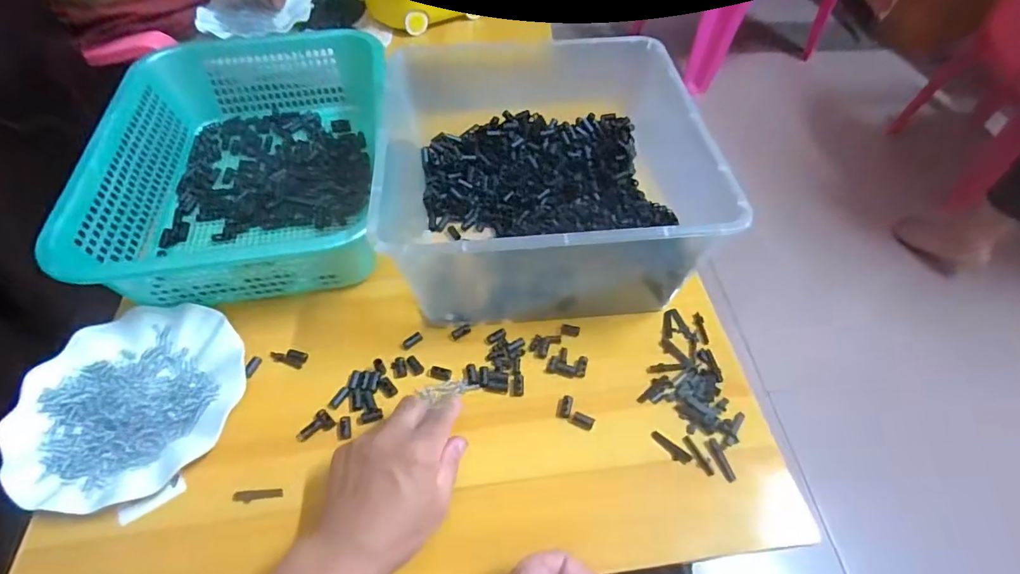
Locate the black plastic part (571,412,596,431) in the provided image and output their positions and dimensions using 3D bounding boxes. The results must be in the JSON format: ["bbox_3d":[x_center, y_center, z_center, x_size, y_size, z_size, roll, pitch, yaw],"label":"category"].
[{"bbox_3d":[0.063,0.115,0.438,0.019,0.004,0.012,21,55,15],"label":"black plastic part"}]

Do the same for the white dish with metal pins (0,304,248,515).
[{"bbox_3d":[-0.324,0.094,0.438,0.176,0.020,0.174,0,52,0],"label":"white dish with metal pins"}]

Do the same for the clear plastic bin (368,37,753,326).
[{"bbox_3d":[0.031,-0.098,0.519,0.300,0.147,0.276,0,52,0],"label":"clear plastic bin"}]

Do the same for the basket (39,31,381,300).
[{"bbox_3d":[-0.291,-0.152,0.583,0.281,0.092,0.385,-7,53,-6],"label":"basket"}]

